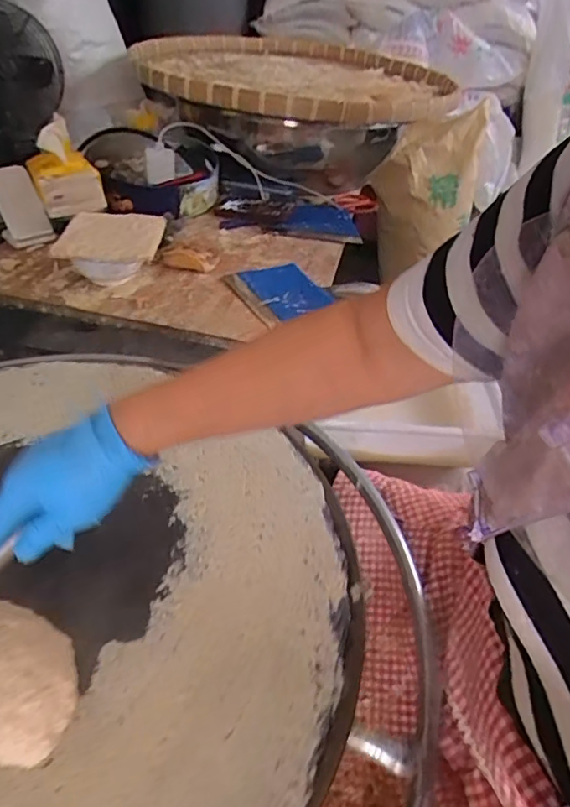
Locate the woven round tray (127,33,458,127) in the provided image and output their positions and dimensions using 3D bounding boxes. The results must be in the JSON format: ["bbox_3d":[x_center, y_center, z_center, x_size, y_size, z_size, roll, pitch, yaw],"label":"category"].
[{"bbox_3d":[0.040,-0.734,1.219,0.678,0.077,0.735,4,41,-4],"label":"woven round tray"}]

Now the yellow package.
[{"bbox_3d":[-0.370,-0.400,0.914,0.112,0.123,0.095,-12,45,-20],"label":"yellow package"}]

